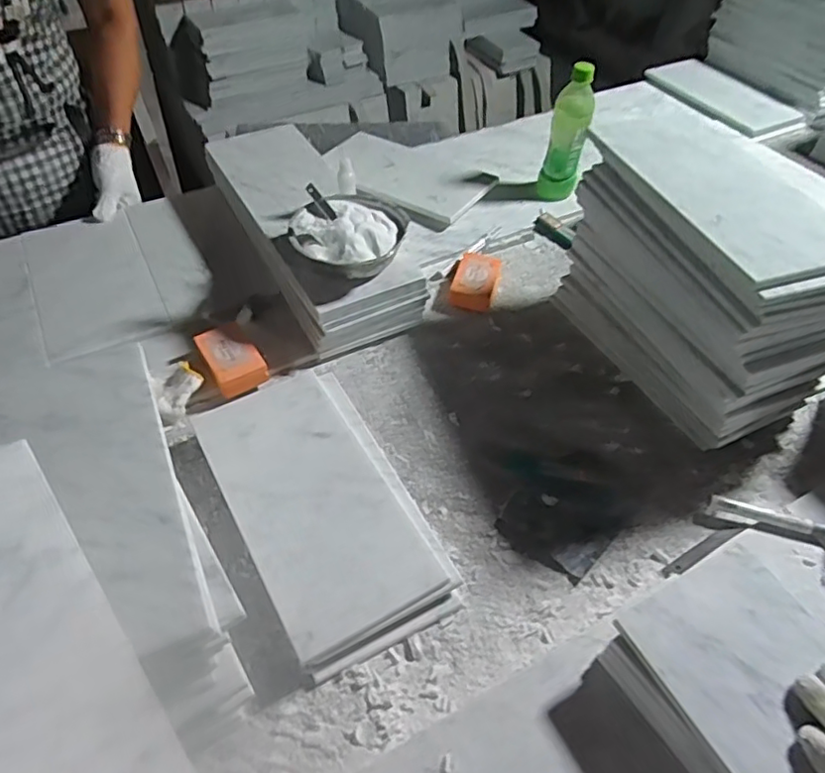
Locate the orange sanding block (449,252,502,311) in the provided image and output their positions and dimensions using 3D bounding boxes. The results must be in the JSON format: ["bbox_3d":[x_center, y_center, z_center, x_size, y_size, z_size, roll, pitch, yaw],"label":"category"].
[{"bbox_3d":[0.091,-0.153,0.884,0.062,0.033,0.085,10,51,8],"label":"orange sanding block"}]

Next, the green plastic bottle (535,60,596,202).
[{"bbox_3d":[0.248,-0.399,0.995,0.062,0.213,0.062,8,49,5],"label":"green plastic bottle"}]

